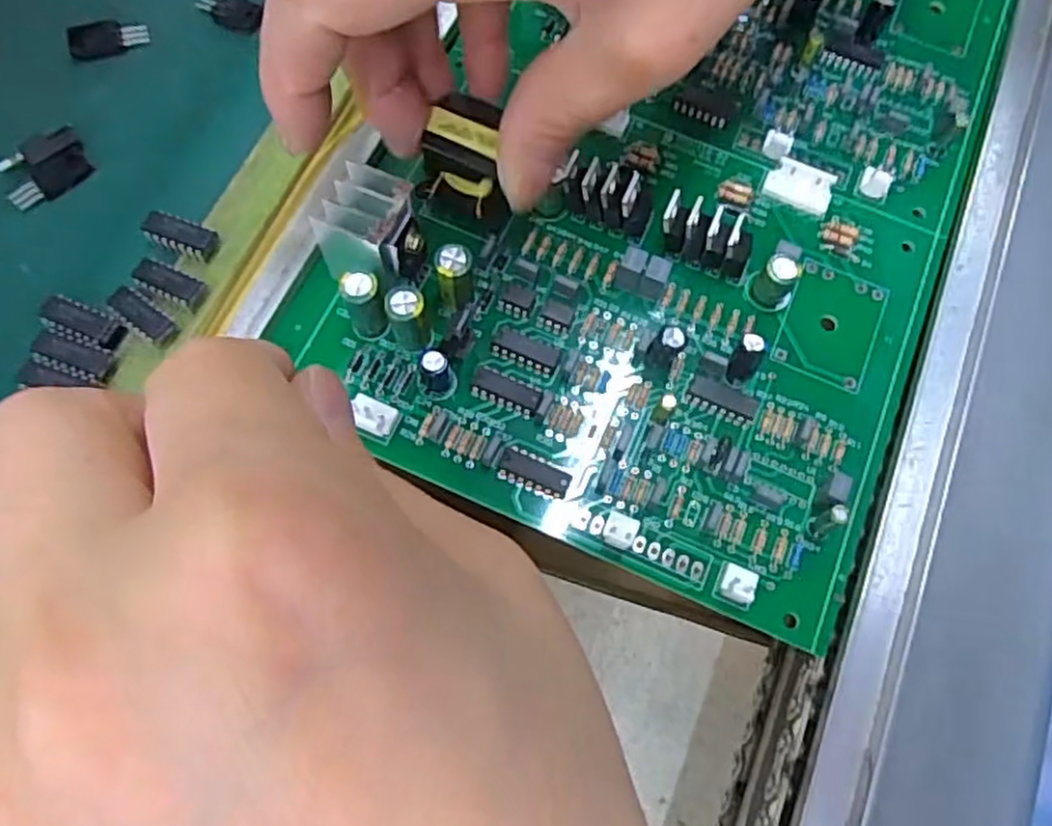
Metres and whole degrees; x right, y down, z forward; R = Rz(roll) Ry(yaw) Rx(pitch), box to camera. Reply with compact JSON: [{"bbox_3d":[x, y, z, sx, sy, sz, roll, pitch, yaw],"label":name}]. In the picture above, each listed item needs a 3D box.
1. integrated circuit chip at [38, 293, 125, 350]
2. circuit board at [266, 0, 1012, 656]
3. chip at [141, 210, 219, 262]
[{"bbox_3d":[-0.109,-0.023,0.182,0.021,0.004,0.009,22,72,5],"label":"integrated circuit chip"},{"bbox_3d":[0.049,-0.084,0.219,0.160,0.025,0.248,23,73,5],"label":"circuit board"},{"bbox_3d":[-0.089,-0.046,0.192,0.020,0.006,0.008,22,72,5],"label":"chip"}]

